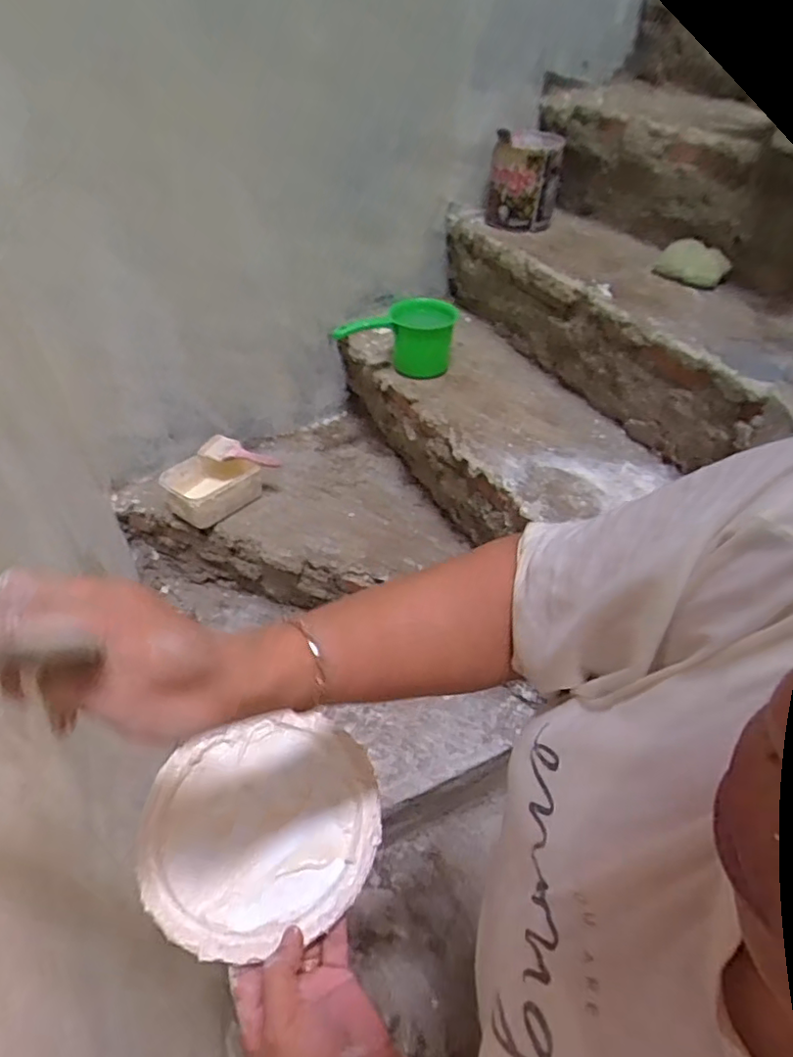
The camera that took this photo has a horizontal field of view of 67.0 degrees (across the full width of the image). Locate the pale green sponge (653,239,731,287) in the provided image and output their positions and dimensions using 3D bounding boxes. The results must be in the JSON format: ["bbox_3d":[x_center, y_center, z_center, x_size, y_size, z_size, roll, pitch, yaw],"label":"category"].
[{"bbox_3d":[0.553,-0.495,1.122,0.118,0.076,0.020,35,16,16],"label":"pale green sponge"}]

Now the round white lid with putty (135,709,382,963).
[{"bbox_3d":[-0.100,0.219,0.452,0.170,0.022,0.161,0,46,0],"label":"round white lid with putty"}]

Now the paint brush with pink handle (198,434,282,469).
[{"bbox_3d":[-0.338,-0.163,1.296,0.169,0.036,0.062,15,46,-3],"label":"paint brush with pink handle"}]

